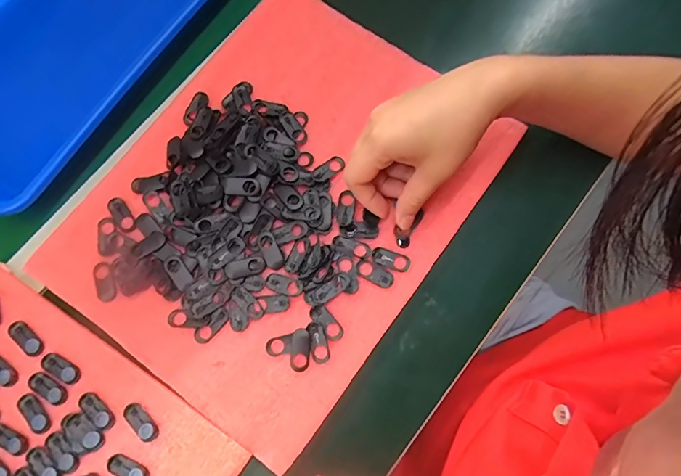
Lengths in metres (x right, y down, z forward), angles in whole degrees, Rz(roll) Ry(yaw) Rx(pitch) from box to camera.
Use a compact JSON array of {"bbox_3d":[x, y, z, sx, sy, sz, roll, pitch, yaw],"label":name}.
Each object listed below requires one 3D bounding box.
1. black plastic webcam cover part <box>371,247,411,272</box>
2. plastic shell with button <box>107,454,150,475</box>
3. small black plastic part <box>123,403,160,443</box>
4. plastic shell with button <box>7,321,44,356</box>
[{"bbox_3d":[0.040,0.017,0.331,0.030,0.004,0.014,21,79,6],"label":"black plastic webcam cover part"},{"bbox_3d":[-0.154,0.167,0.298,0.031,0.004,0.014,23,79,6],"label":"plastic shell with button"},{"bbox_3d":[-0.148,0.137,0.305,0.014,0.004,0.031,-43,80,-8],"label":"small black plastic part"},{"bbox_3d":[-0.242,0.077,0.316,0.032,0.004,0.014,41,82,9],"label":"plastic shell with button"}]

